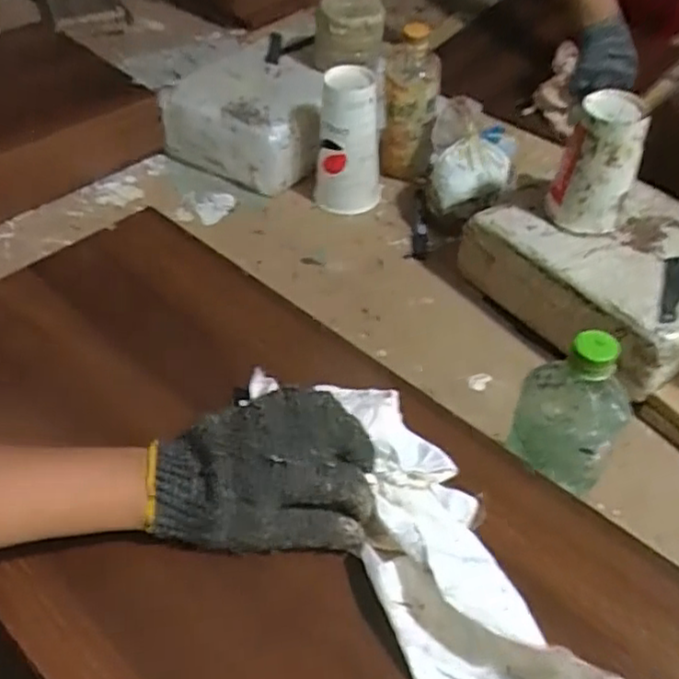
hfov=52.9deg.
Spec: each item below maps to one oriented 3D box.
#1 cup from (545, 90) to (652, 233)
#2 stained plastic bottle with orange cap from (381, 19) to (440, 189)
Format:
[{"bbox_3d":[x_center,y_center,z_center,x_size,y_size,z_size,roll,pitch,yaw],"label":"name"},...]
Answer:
[{"bbox_3d":[0.253,-0.170,0.666,0.070,0.119,0.071,1,50,-1],"label":"cup"},{"bbox_3d":[0.084,-0.285,0.822,0.064,0.177,0.062,7,51,4],"label":"stained plastic bottle with orange cap"}]

